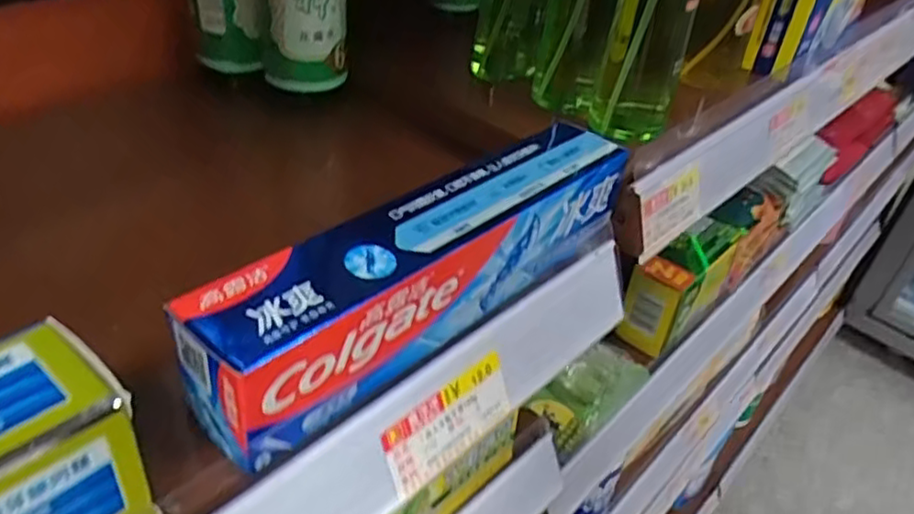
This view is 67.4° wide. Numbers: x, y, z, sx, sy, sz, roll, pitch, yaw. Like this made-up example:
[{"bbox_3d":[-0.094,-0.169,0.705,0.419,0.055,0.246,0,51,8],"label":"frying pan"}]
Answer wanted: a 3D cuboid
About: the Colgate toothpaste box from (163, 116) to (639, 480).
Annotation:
[{"bbox_3d":[-0.008,0.000,0.261,0.035,0.041,0.205,34,45,29],"label":"Colgate toothpaste box"}]

